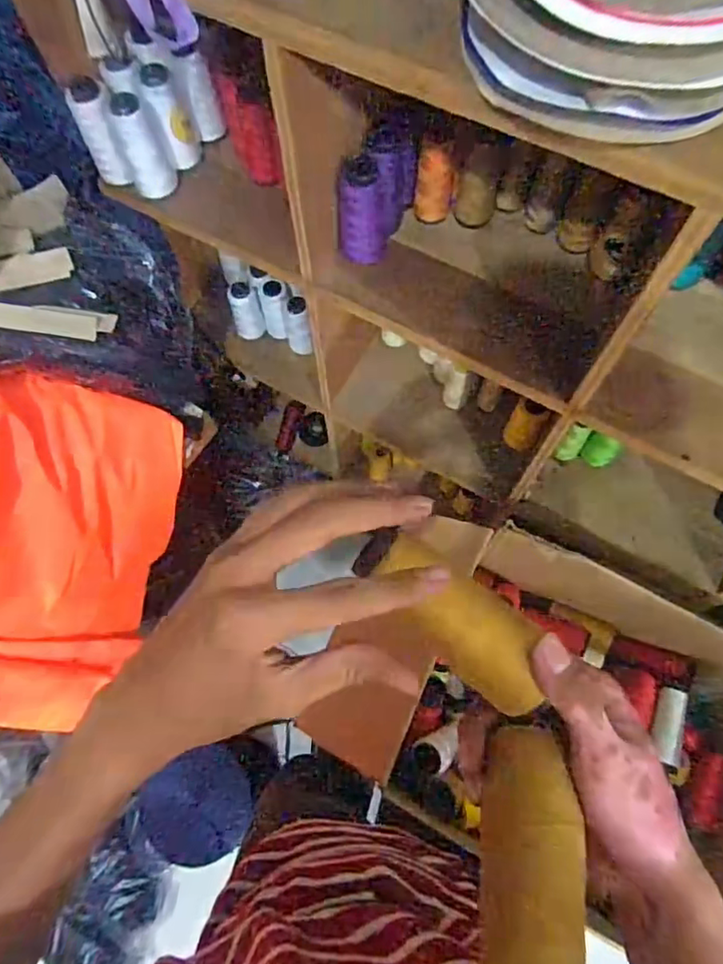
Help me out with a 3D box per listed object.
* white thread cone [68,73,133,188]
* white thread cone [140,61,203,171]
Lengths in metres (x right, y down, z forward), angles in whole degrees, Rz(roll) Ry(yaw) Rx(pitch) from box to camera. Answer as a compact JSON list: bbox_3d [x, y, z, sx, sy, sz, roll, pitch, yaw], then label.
[{"bbox_3d":[-0.304,-0.406,0.680,0.048,0.117,0.047,-26,71,-8],"label":"white thread cone"},{"bbox_3d":[-0.229,-0.440,0.691,0.046,0.110,0.055,-16,70,-5],"label":"white thread cone"}]

